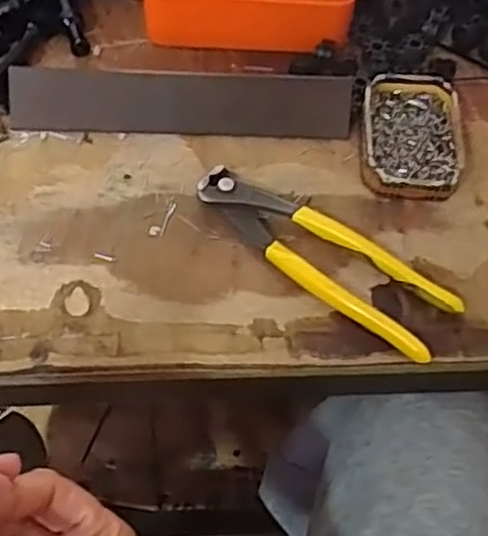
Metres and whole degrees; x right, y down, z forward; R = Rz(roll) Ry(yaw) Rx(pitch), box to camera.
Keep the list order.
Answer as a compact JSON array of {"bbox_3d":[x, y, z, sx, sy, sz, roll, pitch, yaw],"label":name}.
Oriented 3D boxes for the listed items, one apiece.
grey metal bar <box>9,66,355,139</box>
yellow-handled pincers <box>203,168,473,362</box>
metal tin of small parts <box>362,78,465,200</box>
[{"bbox_3d":[-0.040,-0.106,0.460,0.217,0.006,0.039,2,102,-1],"label":"grey metal bar"},{"bbox_3d":[0.045,-0.008,0.417,0.164,0.013,0.047,34,63,15],"label":"yellow-handled pincers"},{"bbox_3d":[0.109,-0.085,0.460,0.062,0.022,0.090,6,60,0],"label":"metal tin of small parts"}]

